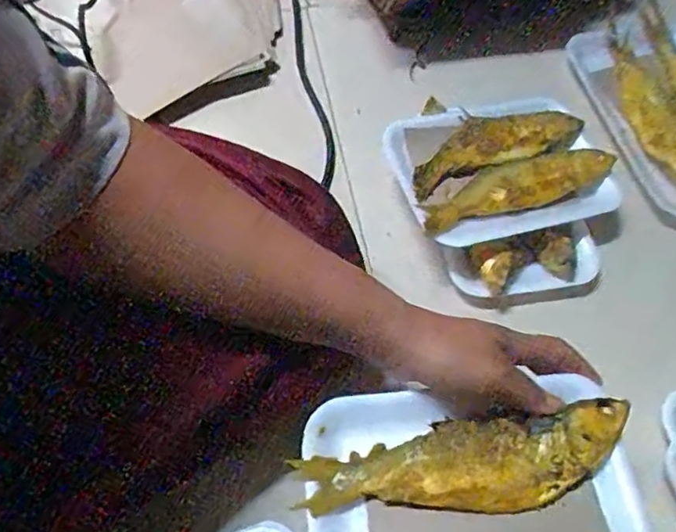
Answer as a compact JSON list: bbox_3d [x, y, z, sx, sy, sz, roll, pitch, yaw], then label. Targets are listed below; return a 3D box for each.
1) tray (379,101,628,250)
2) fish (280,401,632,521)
[{"bbox_3d":[0.140,-0.083,0.511,0.186,0.036,0.132,-15,66,-11],"label":"tray"},{"bbox_3d":[0.073,0.115,0.340,0.187,0.020,0.048,-7,65,-5],"label":"fish"}]

